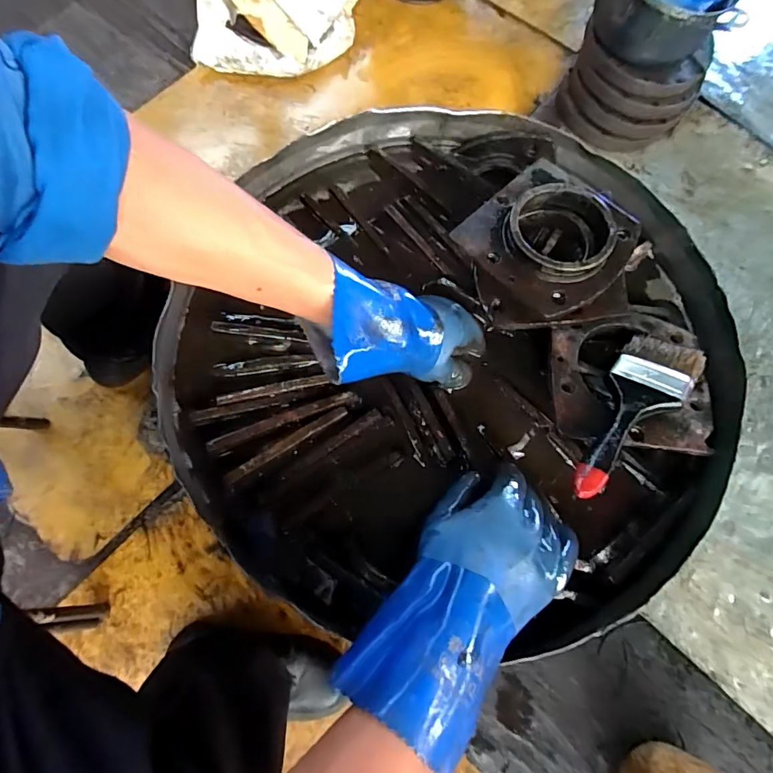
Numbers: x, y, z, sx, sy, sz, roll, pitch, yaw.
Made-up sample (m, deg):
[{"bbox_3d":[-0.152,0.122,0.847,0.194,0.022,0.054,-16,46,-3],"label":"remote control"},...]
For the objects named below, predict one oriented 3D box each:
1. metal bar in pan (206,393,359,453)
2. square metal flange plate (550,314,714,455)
[{"bbox_3d":[-0.101,0.035,0.465,0.149,0.022,0.012,-19,73,-10],"label":"metal bar in pan"},{"bbox_3d":[0.242,-0.010,0.466,0.150,0.013,0.144,5,65,3],"label":"square metal flange plate"}]

